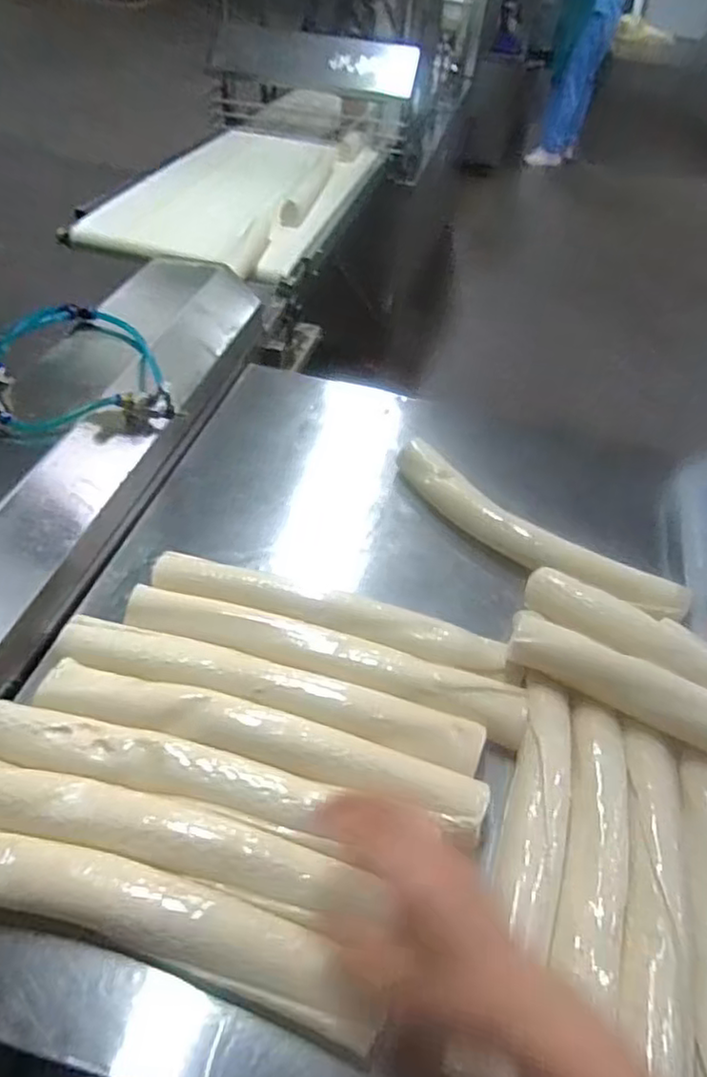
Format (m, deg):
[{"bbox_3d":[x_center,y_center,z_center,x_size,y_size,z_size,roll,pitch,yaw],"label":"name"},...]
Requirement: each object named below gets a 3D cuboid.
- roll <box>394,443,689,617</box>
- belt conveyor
[{"bbox_3d":[0.199,-0.008,0.758,0.366,0.045,0.066,32,51,24],"label":"roll"},{"bbox_3d":[-0.203,-0.822,1.470,0.442,0.074,1.007,13,46,7],"label":"belt conveyor"}]

